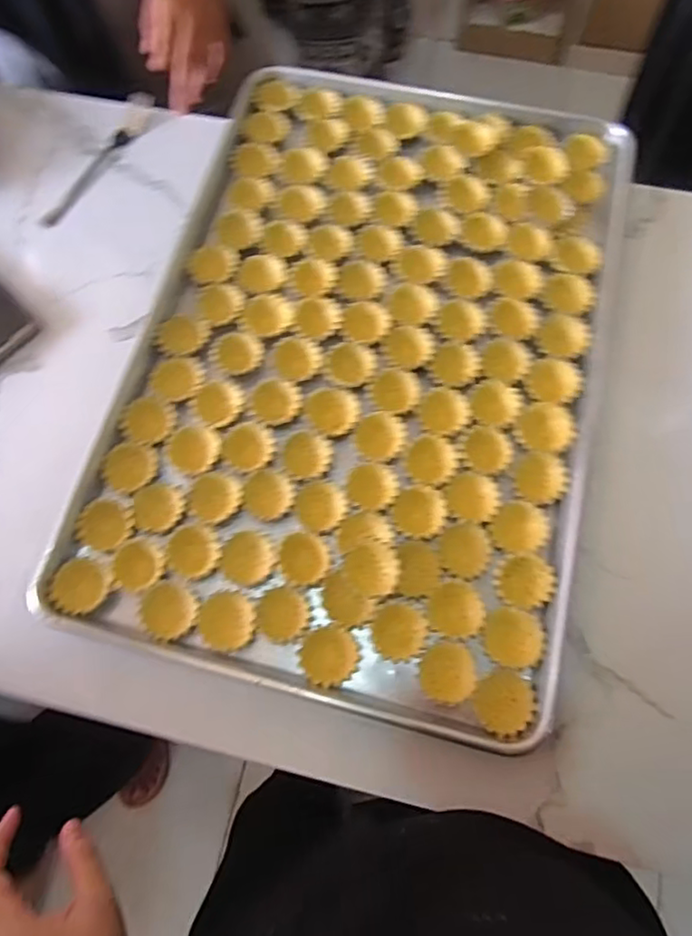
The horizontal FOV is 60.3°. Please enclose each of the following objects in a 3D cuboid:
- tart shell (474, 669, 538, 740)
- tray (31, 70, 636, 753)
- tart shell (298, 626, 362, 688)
[{"bbox_3d":[0.118,0.174,0.440,0.040,0.017,0.046,35,76,11],"label":"tart shell"},{"bbox_3d":[0.010,-0.114,0.533,0.422,0.026,0.593,13,73,5],"label":"tray"},{"bbox_3d":[-0.012,0.142,0.448,0.044,0.009,0.042,0,72,1],"label":"tart shell"}]

